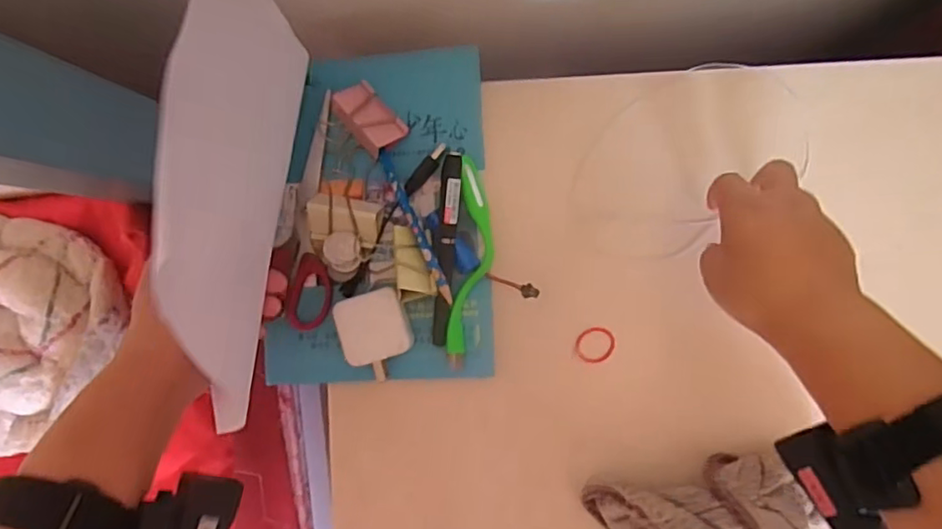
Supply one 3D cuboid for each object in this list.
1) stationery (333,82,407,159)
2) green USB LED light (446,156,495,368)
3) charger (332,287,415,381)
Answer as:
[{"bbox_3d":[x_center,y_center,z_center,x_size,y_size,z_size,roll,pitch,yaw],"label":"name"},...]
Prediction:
[{"bbox_3d":[-0.073,-0.105,0.439,0.033,0.028,0.051,-42,87,3],"label":"stationery"},{"bbox_3d":[0.002,0.000,0.439,0.027,0.016,0.148,6,91,4],"label":"green USB LED light"},{"bbox_3d":[-0.067,0.050,0.440,0.050,0.022,0.060,-20,89,4],"label":"charger"}]

